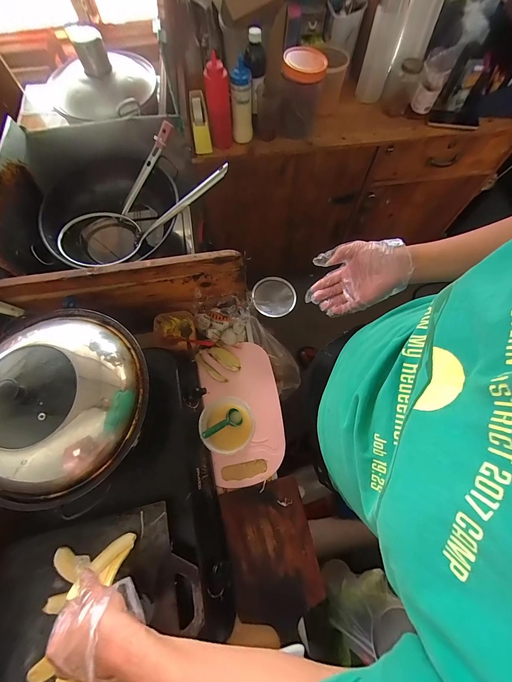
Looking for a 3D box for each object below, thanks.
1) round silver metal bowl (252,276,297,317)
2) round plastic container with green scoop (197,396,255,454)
[{"bbox_3d":[0.047,-0.115,0.750,0.110,0.041,0.109,8,71,2],"label":"round silver metal bowl"},{"bbox_3d":[-0.064,0.184,0.642,0.110,0.078,0.120,0,71,0],"label":"round plastic container with green scoop"}]

